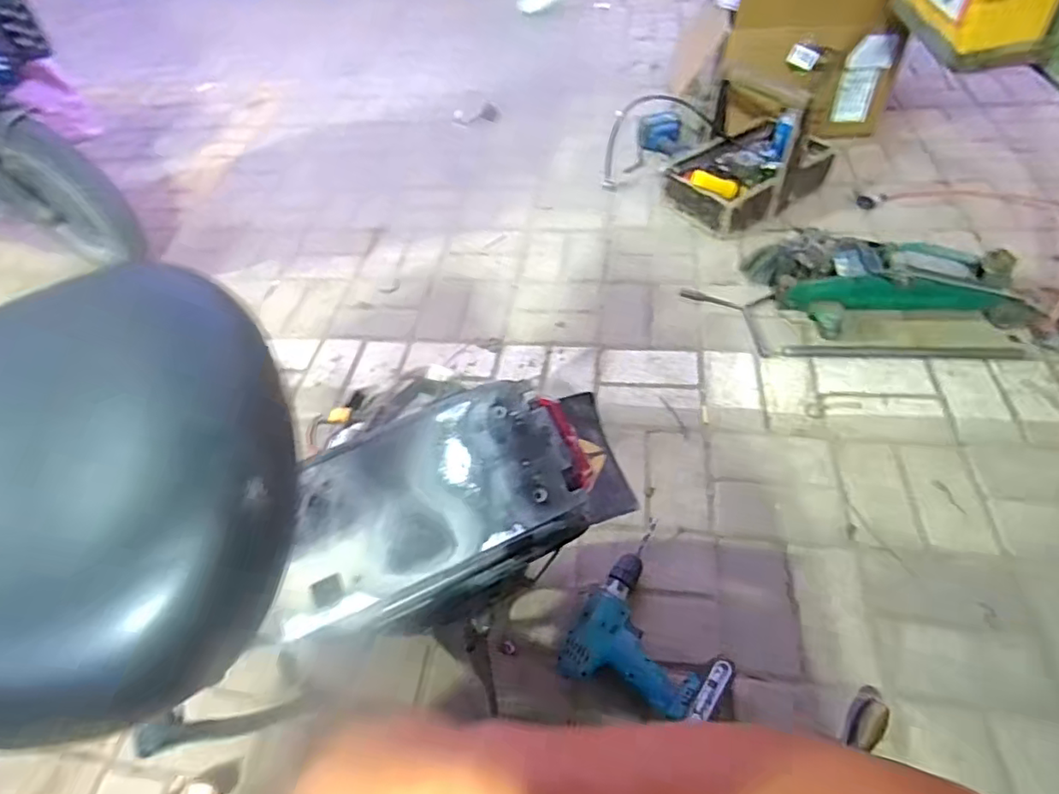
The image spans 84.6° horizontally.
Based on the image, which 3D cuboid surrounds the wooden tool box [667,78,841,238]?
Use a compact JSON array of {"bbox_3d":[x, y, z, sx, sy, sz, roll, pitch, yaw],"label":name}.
[{"bbox_3d":[0.508,-0.575,1.353,0.302,0.258,0.336,31,59,28],"label":"wooden tool box"}]

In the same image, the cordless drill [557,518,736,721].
[{"bbox_3d":[0.175,0.291,0.795,0.206,0.083,0.252,16,55,17],"label":"cordless drill"}]

